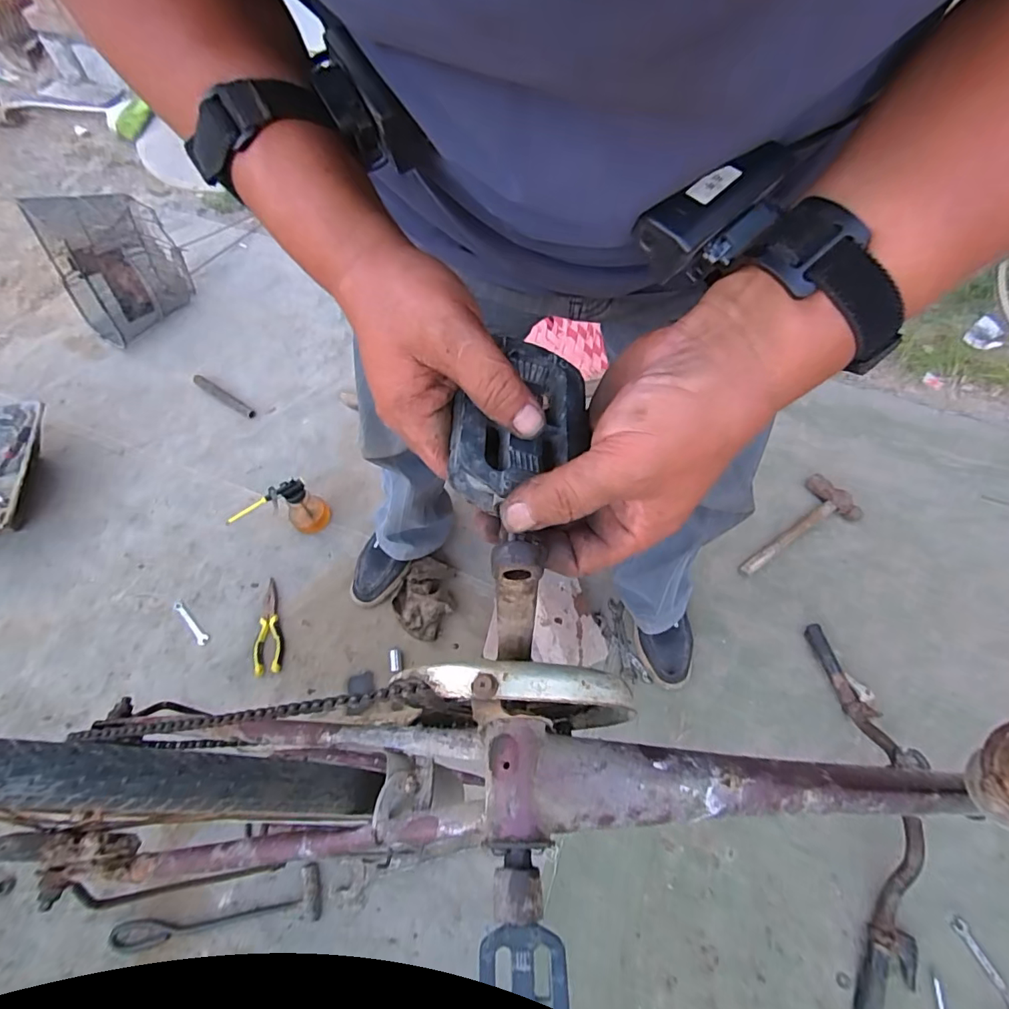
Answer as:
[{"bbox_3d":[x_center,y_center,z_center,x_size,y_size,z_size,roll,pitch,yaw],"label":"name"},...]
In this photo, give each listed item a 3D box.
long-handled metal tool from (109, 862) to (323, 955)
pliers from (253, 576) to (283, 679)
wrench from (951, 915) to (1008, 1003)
[{"bbox_3d":[-0.420,0.608,0.755,0.295,0.015,0.065,-12,60,-5],"label":"long-handled metal tool"},{"bbox_3d":[-0.455,0.234,0.999,0.051,0.022,0.189,-8,62,-3],"label":"pliers"},{"bbox_3d":[0.665,0.633,0.709,0.020,0.004,0.102,-15,49,-7],"label":"wrench"}]

